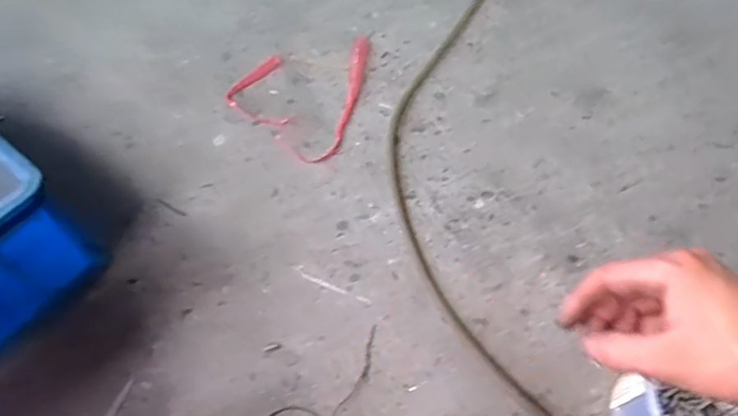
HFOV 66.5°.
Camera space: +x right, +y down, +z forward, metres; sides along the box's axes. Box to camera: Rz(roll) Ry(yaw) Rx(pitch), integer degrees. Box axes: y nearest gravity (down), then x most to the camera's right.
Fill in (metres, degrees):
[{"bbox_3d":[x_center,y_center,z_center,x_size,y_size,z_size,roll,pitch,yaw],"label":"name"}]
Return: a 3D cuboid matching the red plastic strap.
[{"bbox_3d":[-0.089,-0.140,0.661,0.147,0.021,0.177,12,60,8],"label":"red plastic strap"}]

